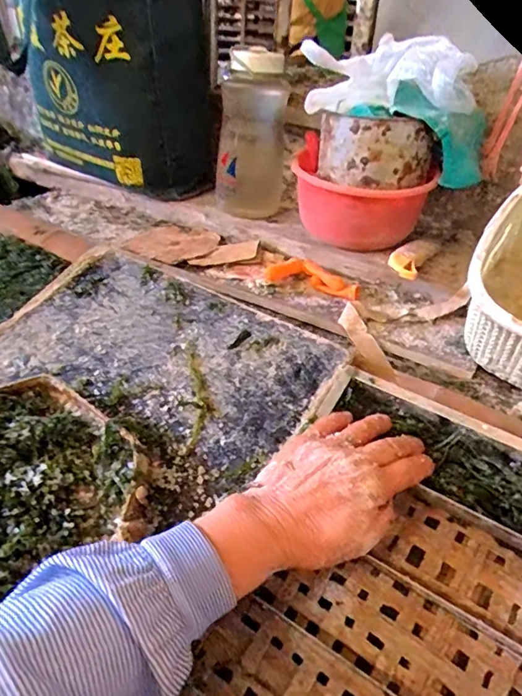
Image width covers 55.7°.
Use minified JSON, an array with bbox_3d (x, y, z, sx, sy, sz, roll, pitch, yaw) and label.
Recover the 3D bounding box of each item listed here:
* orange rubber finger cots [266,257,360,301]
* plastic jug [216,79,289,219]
[{"bbox_3d":[0.065,-0.085,0.595,0.109,0.021,0.041,13,37,12],"label":"orange rubber finger cots"},{"bbox_3d":[-0.015,-0.248,0.654,0.093,0.179,0.078,5,36,2],"label":"plastic jug"}]

